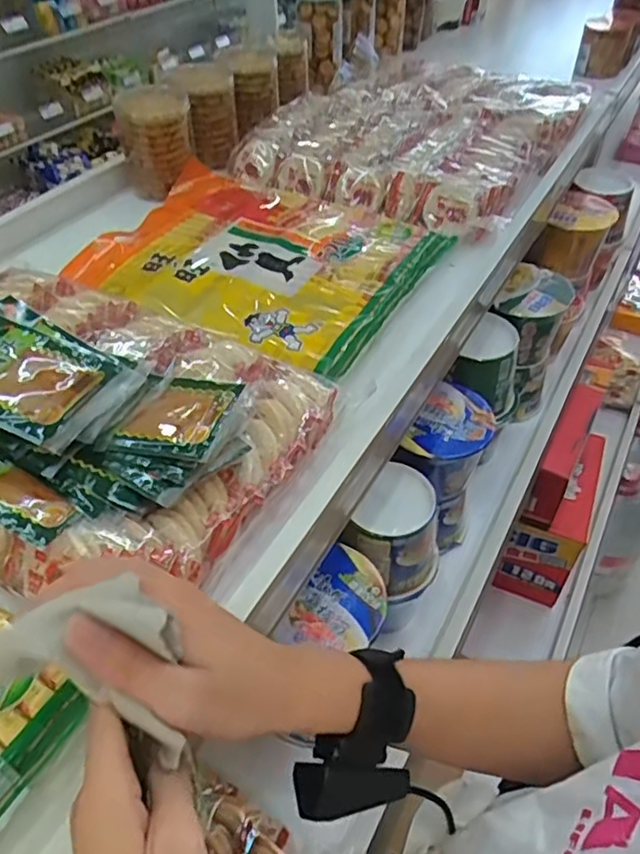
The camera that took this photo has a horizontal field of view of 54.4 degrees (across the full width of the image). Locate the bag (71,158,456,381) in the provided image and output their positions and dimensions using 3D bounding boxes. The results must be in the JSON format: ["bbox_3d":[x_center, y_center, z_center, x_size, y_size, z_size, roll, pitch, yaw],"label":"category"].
[{"bbox_3d":[-0.098,-0.232,0.834,0.475,0.043,0.376,25,50,24],"label":"bag"}]

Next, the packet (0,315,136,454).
[{"bbox_3d":[-0.257,-0.047,0.523,0.181,0.020,0.100,18,48,18],"label":"packet"}]

